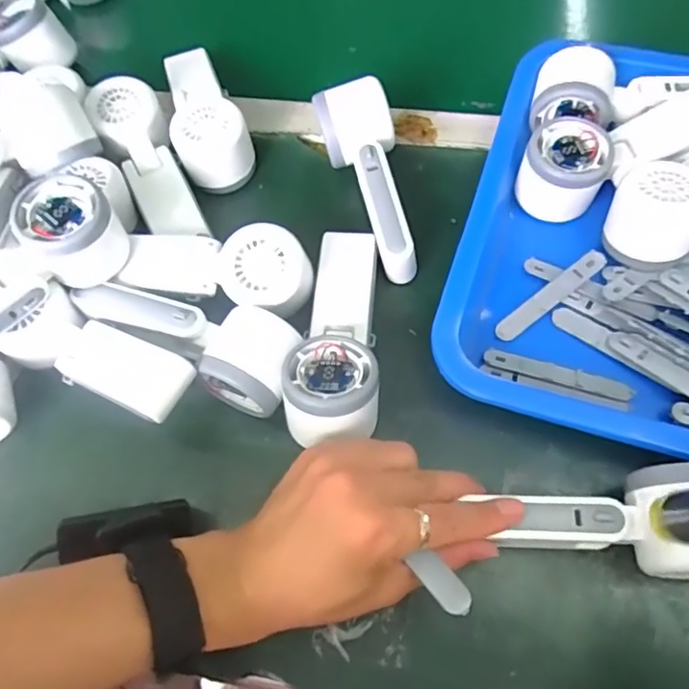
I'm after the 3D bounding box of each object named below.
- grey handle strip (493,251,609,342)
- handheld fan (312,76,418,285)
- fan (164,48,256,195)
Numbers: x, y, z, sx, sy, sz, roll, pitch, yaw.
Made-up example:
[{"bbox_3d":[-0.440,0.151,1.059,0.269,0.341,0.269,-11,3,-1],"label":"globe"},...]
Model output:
[{"bbox_3d":[0.144,-0.035,0.399,0.094,0.004,0.015,-37,71,-6],"label":"grey handle strip"},{"bbox_3d":[0.017,-0.122,0.425,0.058,0.049,0.159,-9,63,-2],"label":"handheld fan"},{"bbox_3d":[-0.124,-0.199,0.475,0.057,0.045,0.158,-23,64,-8],"label":"fan"}]

